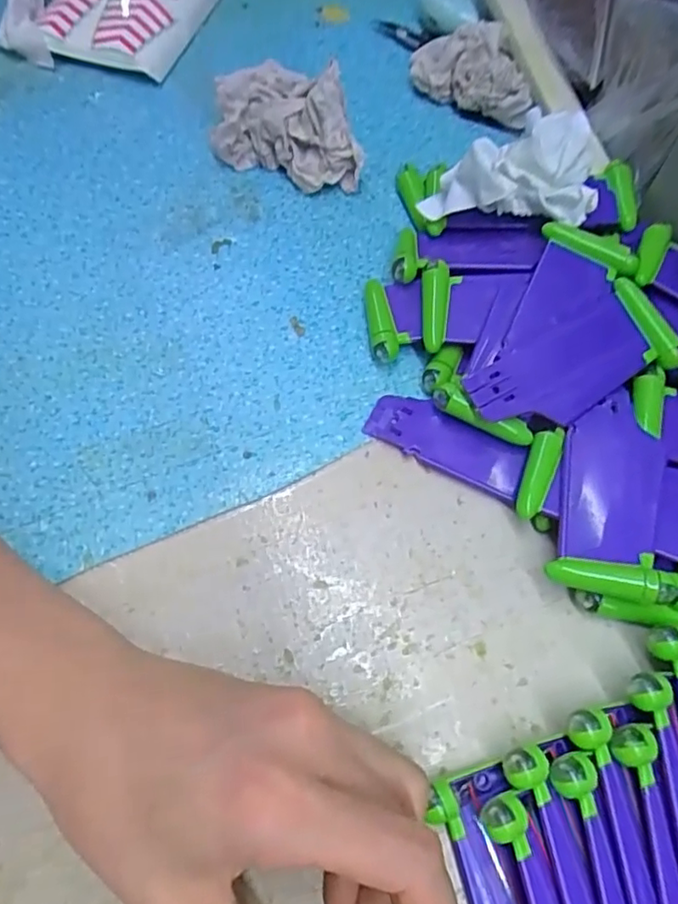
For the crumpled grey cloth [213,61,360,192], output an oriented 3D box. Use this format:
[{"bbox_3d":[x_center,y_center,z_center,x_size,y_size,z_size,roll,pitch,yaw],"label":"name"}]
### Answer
[{"bbox_3d":[-0.027,-0.173,0.316,0.087,0.044,0.046,21,68,9],"label":"crumpled grey cloth"}]

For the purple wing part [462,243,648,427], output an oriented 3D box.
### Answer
[{"bbox_3d":[0.094,-0.044,0.253,0.052,0.010,0.081,31,70,13],"label":"purple wing part"}]

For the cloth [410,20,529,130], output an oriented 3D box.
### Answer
[{"bbox_3d":[0.075,-0.214,0.339,0.074,0.035,0.029,29,69,12],"label":"cloth"}]

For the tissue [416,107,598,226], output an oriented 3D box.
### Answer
[{"bbox_3d":[0.080,-0.133,0.283,0.074,0.032,0.054,11,67,5],"label":"tissue"}]

